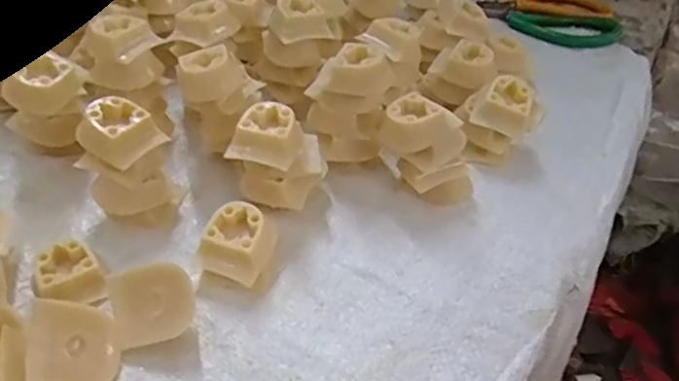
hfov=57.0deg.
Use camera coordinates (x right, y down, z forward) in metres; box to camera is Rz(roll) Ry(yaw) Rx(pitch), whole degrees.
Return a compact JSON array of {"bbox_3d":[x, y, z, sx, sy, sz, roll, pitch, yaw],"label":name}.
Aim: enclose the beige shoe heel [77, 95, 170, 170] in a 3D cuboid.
[{"bbox_3d":[-0.128,-0.034,0.362,0.036,0.027,0.038,24,46,20],"label":"beige shoe heel"}]

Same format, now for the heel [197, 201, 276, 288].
[{"bbox_3d":[-0.056,0.032,0.348,0.036,0.035,0.035,15,43,11],"label":"heel"}]

